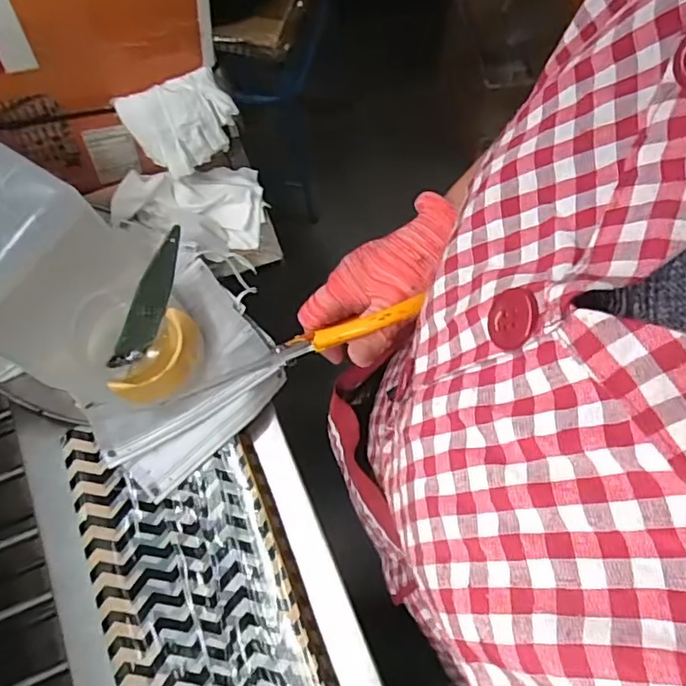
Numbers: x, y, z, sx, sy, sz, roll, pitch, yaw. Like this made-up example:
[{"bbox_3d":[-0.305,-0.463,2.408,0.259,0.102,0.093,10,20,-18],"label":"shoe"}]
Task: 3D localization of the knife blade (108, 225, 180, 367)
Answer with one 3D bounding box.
[{"bbox_3d":[-0.158,-0.035,0.460,0.007,0.027,0.130,47,114,42],"label":"knife blade"}]

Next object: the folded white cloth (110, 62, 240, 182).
[{"bbox_3d":[-0.151,-0.210,0.531,0.095,0.082,0.018,-31,37,-3],"label":"folded white cloth"}]

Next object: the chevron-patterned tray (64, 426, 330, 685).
[{"bbox_3d":[-0.121,0.211,0.457,0.154,0.035,0.318,-22,76,-4],"label":"chevron-patterned tray"}]

